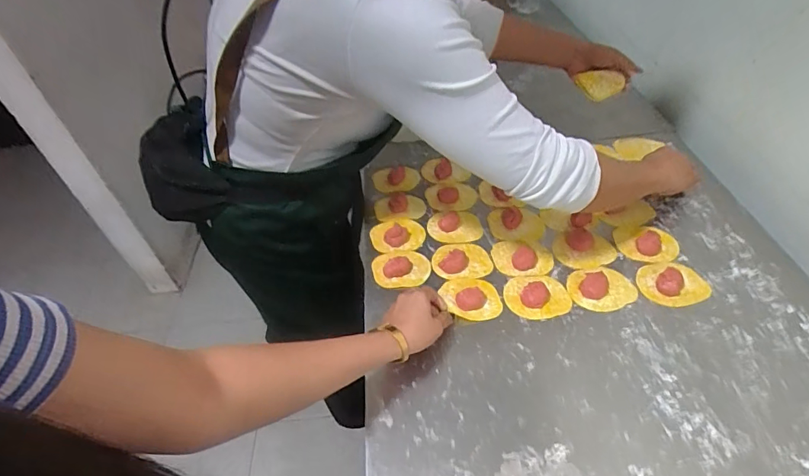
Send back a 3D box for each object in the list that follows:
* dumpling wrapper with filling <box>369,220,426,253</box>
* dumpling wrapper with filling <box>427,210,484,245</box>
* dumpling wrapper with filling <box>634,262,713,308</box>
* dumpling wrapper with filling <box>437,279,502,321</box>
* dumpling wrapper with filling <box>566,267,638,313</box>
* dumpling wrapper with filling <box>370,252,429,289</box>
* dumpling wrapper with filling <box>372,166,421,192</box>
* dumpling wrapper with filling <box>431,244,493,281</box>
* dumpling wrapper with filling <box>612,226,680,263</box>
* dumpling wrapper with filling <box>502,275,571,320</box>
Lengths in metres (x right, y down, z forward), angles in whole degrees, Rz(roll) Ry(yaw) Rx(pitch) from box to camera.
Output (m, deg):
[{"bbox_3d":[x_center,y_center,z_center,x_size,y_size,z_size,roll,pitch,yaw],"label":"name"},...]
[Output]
[{"bbox_3d":[-0.012,-0.004,0.737,0.088,0.011,0.067,-7,46,1],"label":"dumpling wrapper with filling"},{"bbox_3d":[0.083,-0.020,0.747,0.088,0.010,0.076,-2,46,6],"label":"dumpling wrapper with filling"},{"bbox_3d":[0.371,0.056,0.621,0.088,0.023,0.071,-4,46,4],"label":"dumpling wrapper with filling"},{"bbox_3d":[0.093,0.085,0.635,0.083,0.012,0.064,4,47,11],"label":"dumpling wrapper with filling"},{"bbox_3d":[0.274,0.068,0.633,0.089,0.012,0.072,-7,46,1],"label":"dumpling wrapper with filling"},{"bbox_3d":[-0.006,0.043,0.692,0.087,0.022,0.064,-6,46,2],"label":"dumpling wrapper with filling"},{"bbox_3d":[-0.014,-0.116,0.864,0.092,0.014,0.075,7,47,14],"label":"dumpling wrapper with filling"},{"bbox_3d":[0.088,0.033,0.689,0.088,0.013,0.069,-6,46,1],"label":"dumpling wrapper with filling"},{"bbox_3d":[0.363,0.008,0.682,0.088,0.008,0.067,12,49,18],"label":"dumpling wrapper with filling"},{"bbox_3d":[0.184,0.075,0.628,0.085,0.022,0.068,-5,46,3],"label":"dumpling wrapper with filling"}]

